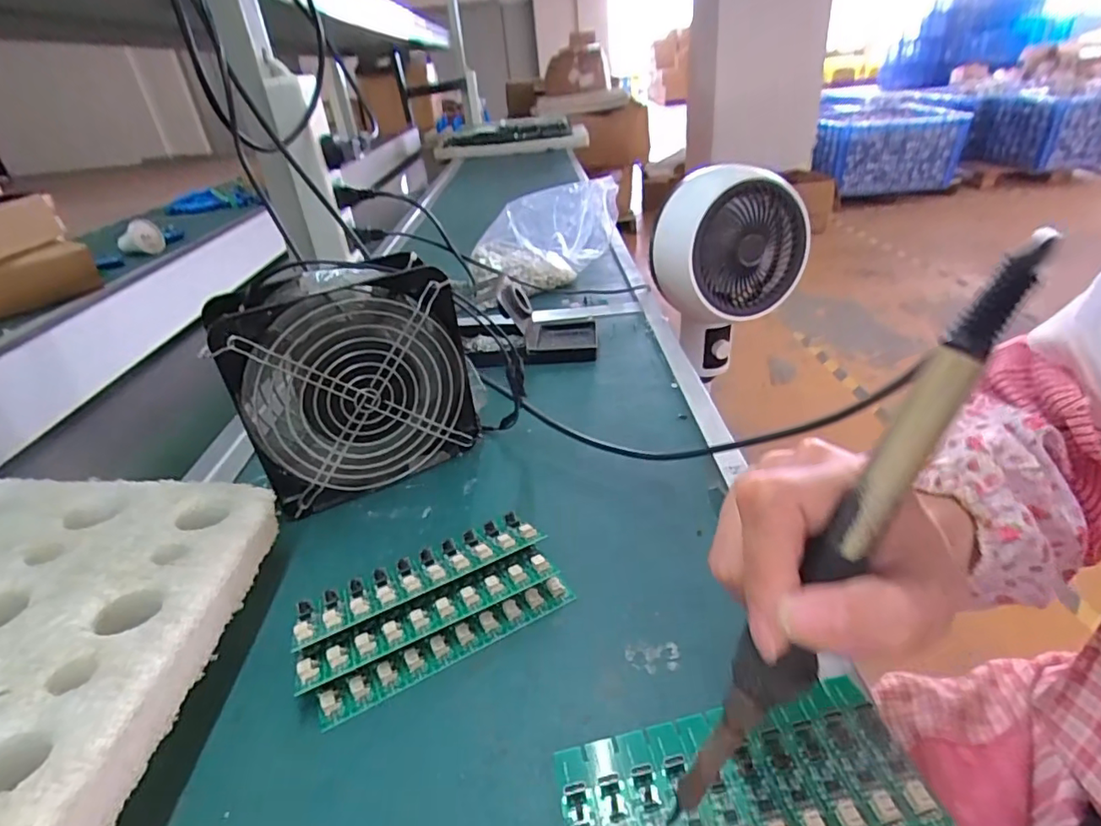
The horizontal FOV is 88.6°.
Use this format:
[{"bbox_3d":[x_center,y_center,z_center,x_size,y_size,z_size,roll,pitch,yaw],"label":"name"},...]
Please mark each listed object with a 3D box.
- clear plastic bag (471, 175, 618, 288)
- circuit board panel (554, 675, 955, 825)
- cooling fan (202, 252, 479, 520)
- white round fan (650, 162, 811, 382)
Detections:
[{"bbox_3d":[-0.006,-0.229,0.742,0.191,0.121,0.108,-2,32,5],"label":"clear plastic bag"},{"bbox_3d":[0.073,0.146,0.223,0.136,0.006,0.060,-11,32,-4],"label":"circuit board panel"},{"bbox_3d":[-0.137,-0.023,0.397,0.149,0.154,0.056,-22,35,-25],"label":"cooling fan"},{"bbox_3d":[0.307,-0.229,0.989,0.214,0.329,0.153,-17,33,-19],"label":"white round fan"}]

